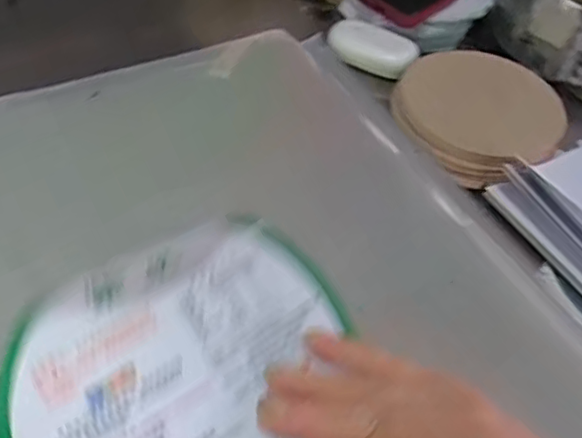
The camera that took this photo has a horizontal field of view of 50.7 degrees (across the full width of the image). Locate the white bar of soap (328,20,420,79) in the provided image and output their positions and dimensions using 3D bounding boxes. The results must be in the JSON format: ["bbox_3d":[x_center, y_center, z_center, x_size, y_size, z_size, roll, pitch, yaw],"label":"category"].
[{"bbox_3d":[0.084,-0.183,0.655,0.099,0.024,0.050,33,53,19],"label":"white bar of soap"}]

